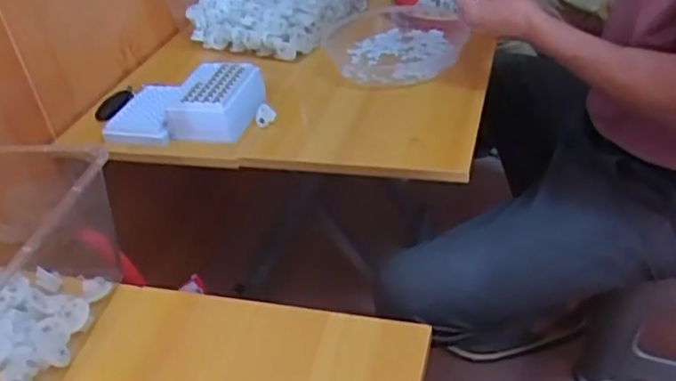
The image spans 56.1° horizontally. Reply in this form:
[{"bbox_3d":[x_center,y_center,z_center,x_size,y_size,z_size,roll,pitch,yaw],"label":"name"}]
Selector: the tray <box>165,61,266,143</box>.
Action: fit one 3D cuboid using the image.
[{"bbox_3d":[-0.171,-0.127,0.892,0.117,0.055,0.124,2,38,13],"label":"tray"}]

